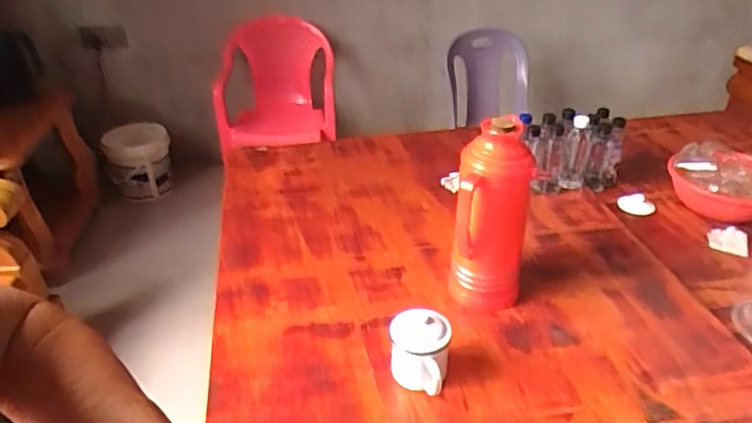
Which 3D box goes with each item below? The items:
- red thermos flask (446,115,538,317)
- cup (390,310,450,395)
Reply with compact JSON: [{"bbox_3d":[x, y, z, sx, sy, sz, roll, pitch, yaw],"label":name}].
[{"bbox_3d":[0.206,0.019,1.036,0.122,0.342,0.104,7,31,11],"label":"red thermos flask"},{"bbox_3d":[0.069,0.221,0.935,0.095,0.110,0.084,7,31,11],"label":"cup"}]

